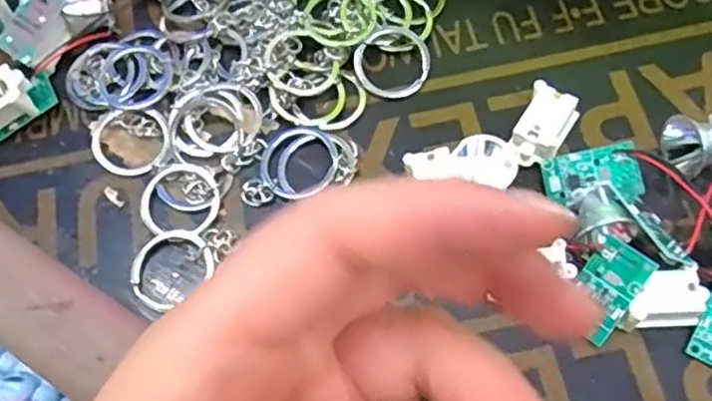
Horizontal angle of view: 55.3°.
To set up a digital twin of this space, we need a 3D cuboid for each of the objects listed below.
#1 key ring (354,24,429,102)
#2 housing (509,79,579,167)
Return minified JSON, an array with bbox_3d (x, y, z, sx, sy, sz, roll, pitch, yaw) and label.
[{"bbox_3d":[0.016,-0.056,0.273,0.032,0.005,0.029,-41,70,-15],"label":"key ring"},{"bbox_3d":[0.070,-0.027,0.253,0.018,0.015,0.029,24,68,12],"label":"housing"}]

